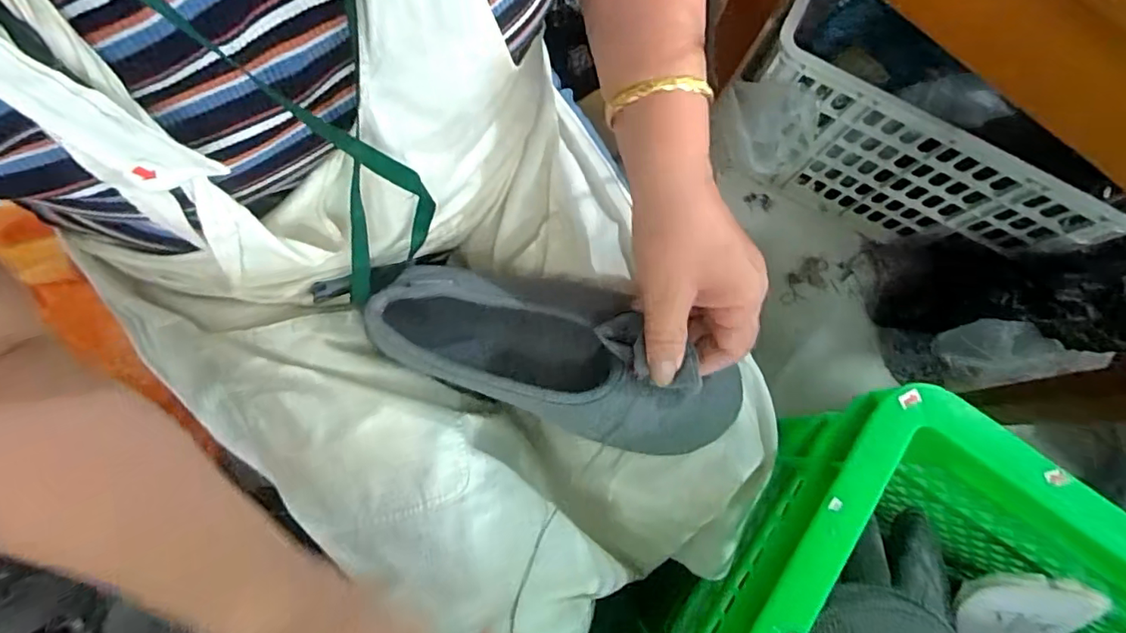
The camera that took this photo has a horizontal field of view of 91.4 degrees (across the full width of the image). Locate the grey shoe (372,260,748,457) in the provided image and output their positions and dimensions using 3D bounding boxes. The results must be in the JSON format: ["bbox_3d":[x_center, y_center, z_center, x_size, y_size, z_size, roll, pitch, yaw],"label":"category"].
[{"bbox_3d":[0.001,0.018,0.347,0.219,0.066,0.090,20,80,2],"label":"grey shoe"}]

